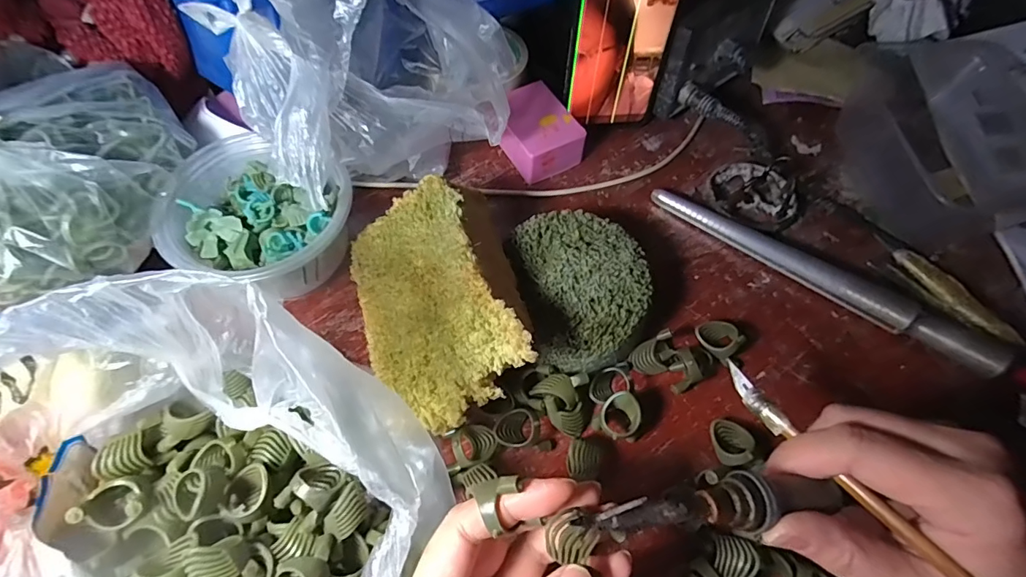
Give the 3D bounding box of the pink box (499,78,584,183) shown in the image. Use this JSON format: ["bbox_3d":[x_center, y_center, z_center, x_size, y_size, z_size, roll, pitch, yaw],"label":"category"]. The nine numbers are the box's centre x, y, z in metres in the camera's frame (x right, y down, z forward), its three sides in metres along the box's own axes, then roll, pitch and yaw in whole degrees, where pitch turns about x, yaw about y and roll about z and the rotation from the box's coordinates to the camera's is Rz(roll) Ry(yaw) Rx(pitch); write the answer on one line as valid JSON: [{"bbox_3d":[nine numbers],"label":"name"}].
[{"bbox_3d":[0.019,-0.126,0.384,0.054,0.033,0.071,-26,66,-14],"label":"pink box"}]

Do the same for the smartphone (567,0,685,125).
[{"bbox_3d":[0.081,-0.185,0.342,0.074,0.152,0.006,-4,58,-3],"label":"smartphone"}]

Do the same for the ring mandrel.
[{"bbox_3d":[0.216,-0.014,0.335,0.244,0.021,0.028,32,66,15],"label":"ring mandrel"}]

